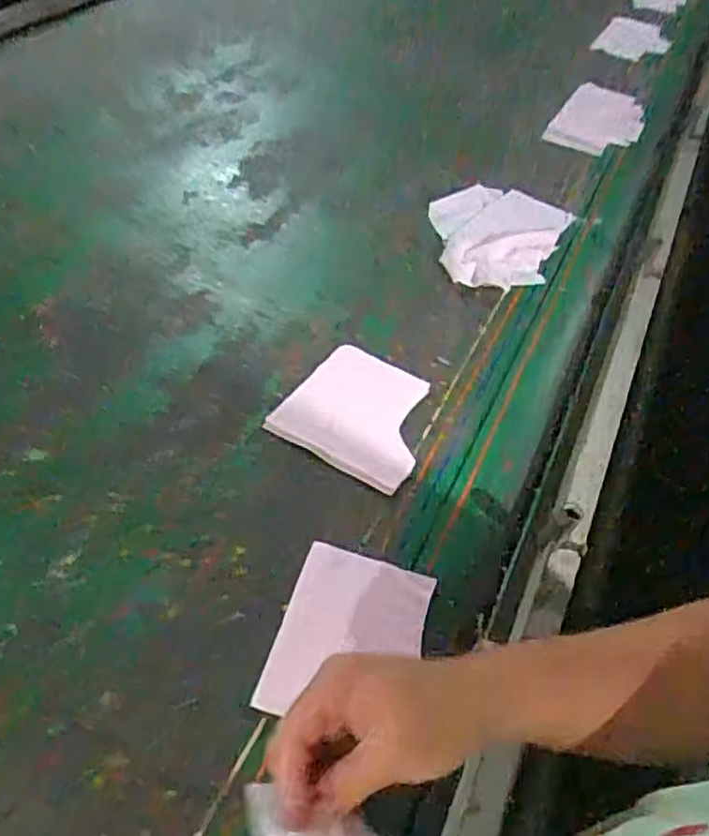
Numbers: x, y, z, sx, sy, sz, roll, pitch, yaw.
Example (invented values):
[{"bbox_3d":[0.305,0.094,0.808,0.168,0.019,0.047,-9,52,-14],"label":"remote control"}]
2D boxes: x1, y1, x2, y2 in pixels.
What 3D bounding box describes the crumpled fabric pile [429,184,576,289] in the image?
[{"bbox_3d":[0.197,-0.267,1.018,0.176,0.028,0.265,20,48,13],"label":"crumpled fabric pile"}]

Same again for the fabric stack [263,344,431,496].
[{"bbox_3d":[0.011,-0.008,0.744,0.146,0.017,0.155,25,49,17],"label":"fabric stack"}]

